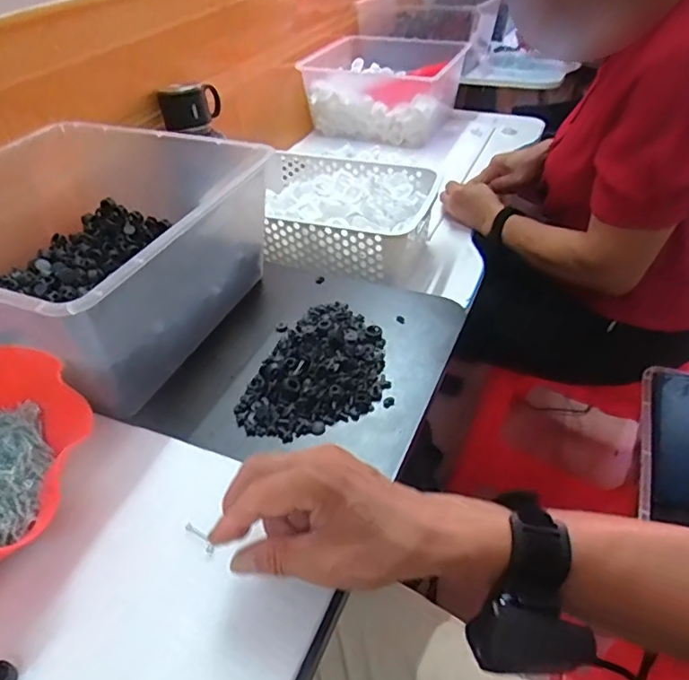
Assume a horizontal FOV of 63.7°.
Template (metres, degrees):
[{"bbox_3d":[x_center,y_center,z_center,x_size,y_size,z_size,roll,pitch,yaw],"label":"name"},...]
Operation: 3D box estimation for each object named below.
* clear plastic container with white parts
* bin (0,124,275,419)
[{"bbox_3d":[0.097,-0.559,1.222,0.286,0.141,0.353,17,44,22],"label":"clear plastic container with white parts"},{"bbox_3d":[-0.254,-0.087,0.543,0.295,0.134,0.287,12,43,17],"label":"bin"}]

